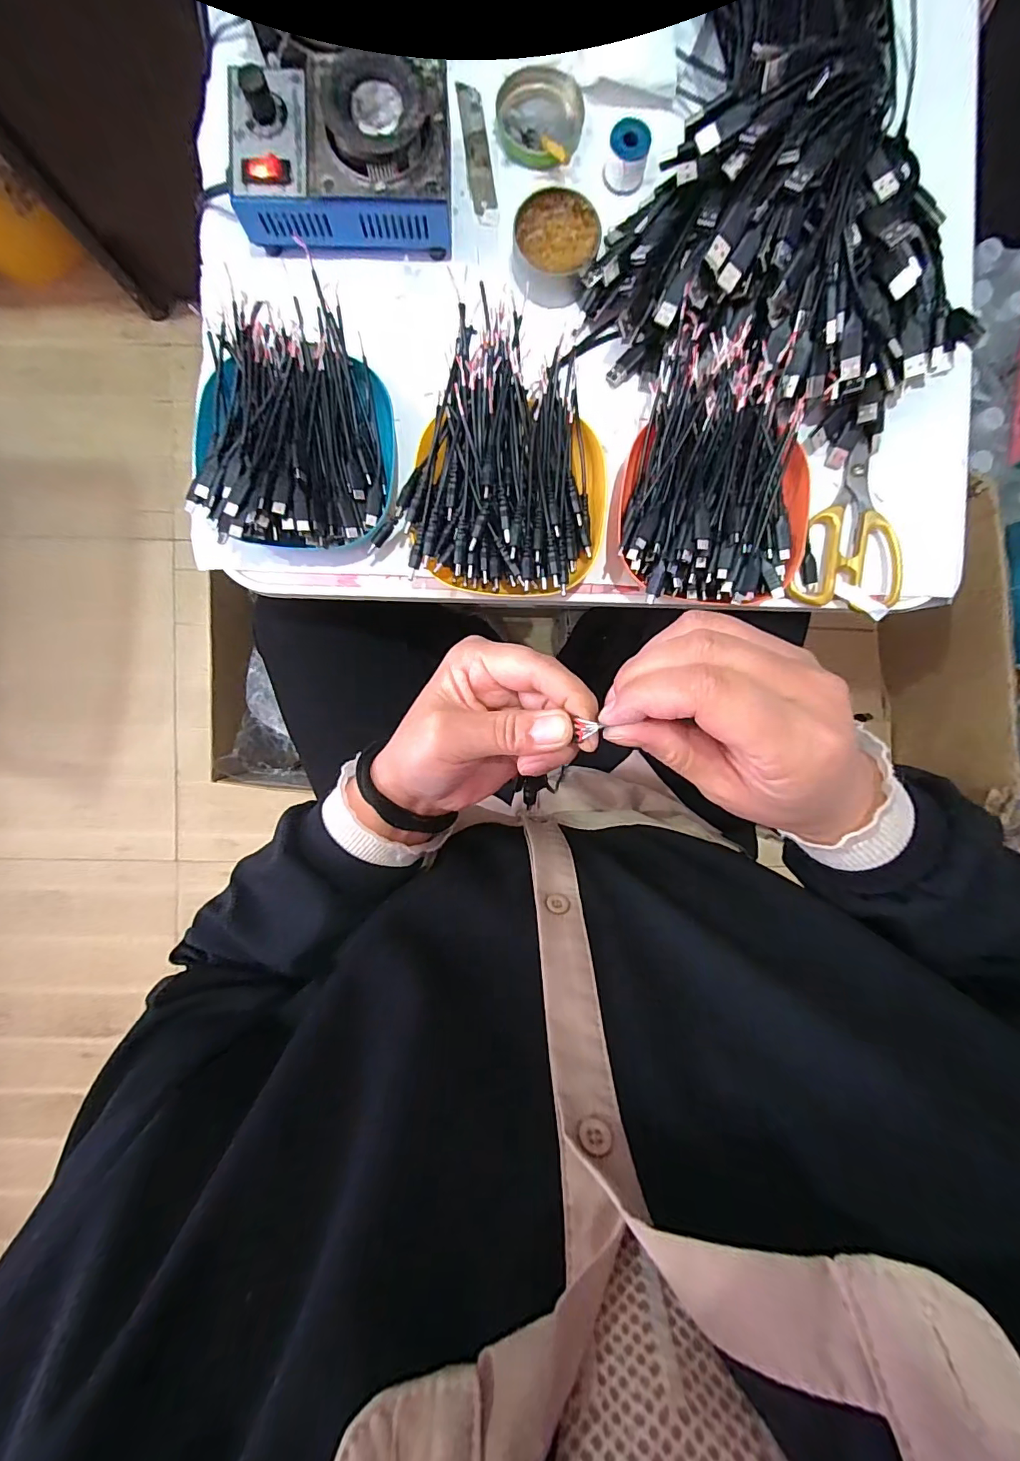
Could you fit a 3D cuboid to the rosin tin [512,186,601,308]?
[{"bbox_3d":[0.034,-0.365,0.362,0.062,0.026,0.062,0,93,-1],"label":"rosin tin"}]

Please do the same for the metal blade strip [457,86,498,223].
[{"bbox_3d":[-0.025,-0.445,0.369,0.018,0.004,0.103,-9,92,1],"label":"metal blade strip"}]

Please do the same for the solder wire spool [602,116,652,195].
[{"bbox_3d":[0.089,-0.432,0.360,0.030,0.028,0.024,14,93,-2],"label":"solder wire spool"}]

